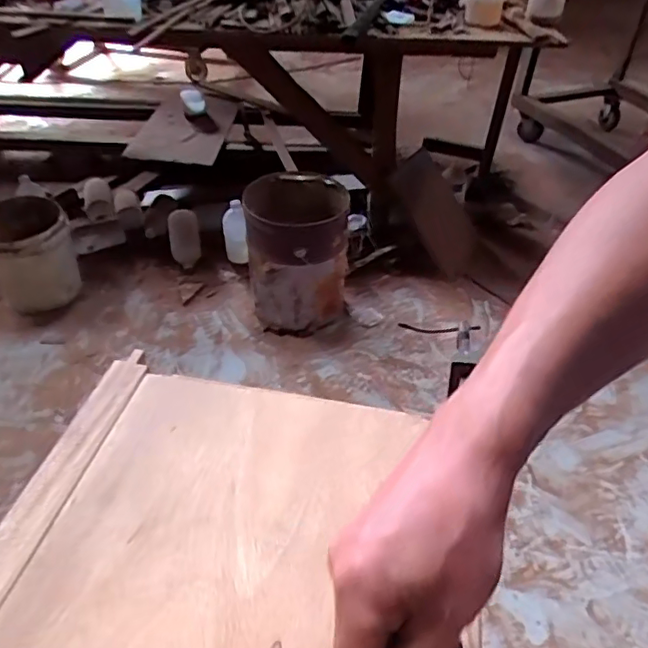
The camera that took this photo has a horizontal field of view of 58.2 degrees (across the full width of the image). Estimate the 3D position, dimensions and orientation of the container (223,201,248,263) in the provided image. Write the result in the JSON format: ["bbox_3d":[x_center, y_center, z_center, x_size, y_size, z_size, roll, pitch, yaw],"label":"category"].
[{"bbox_3d":[-0.288,-0.295,1.882,0.078,0.201,0.067,-7,43,-10],"label":"container"}]

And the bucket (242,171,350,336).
[{"bbox_3d":[-0.073,-0.200,1.655,0.273,0.379,0.291,2,42,0],"label":"bucket"}]

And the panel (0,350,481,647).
[{"bbox_3d":[-0.073,0.179,0.396,0.338,0.022,0.373,6,42,4],"label":"panel"}]

